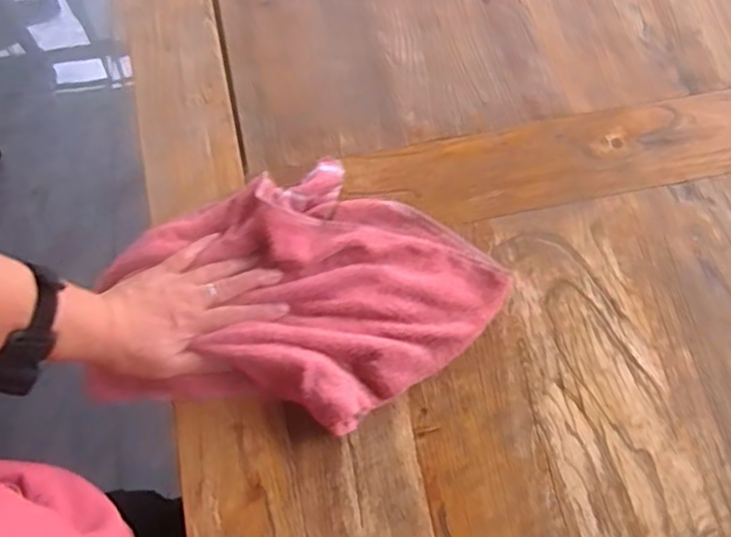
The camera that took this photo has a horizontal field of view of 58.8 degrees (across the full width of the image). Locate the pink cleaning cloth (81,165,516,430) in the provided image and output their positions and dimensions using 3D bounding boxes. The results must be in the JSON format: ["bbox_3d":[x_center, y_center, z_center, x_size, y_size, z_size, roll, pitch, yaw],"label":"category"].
[{"bbox_3d":[-0.072,0.032,0.653,0.389,0.054,0.265,-27,73,-11],"label":"pink cleaning cloth"}]

